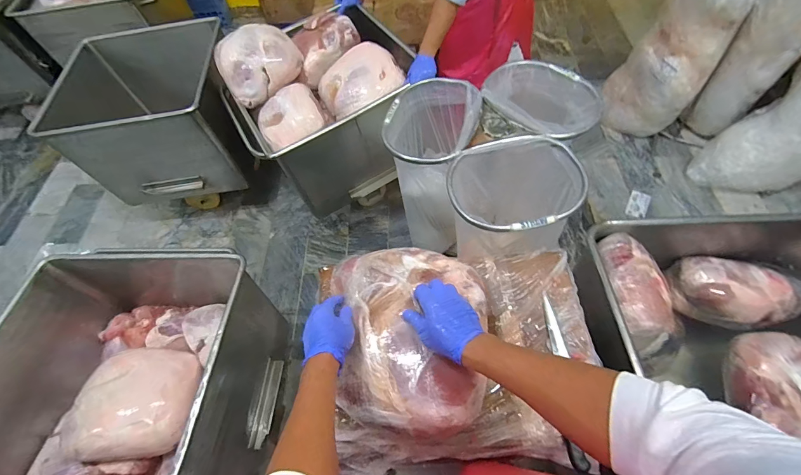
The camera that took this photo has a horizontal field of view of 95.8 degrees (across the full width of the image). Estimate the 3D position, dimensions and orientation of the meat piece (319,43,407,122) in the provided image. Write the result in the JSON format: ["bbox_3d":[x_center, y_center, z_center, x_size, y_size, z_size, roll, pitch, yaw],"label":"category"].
[{"bbox_3d":[-0.147,-0.583,1.331,0.293,0.168,0.178,-24,61,-10],"label":"meat piece"}]

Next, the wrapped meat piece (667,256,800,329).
[{"bbox_3d":[0.973,0.164,1.068,0.304,0.101,0.180,11,61,10],"label":"wrapped meat piece"}]

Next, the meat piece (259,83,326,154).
[{"bbox_3d":[-0.398,-0.435,1.296,0.227,0.124,0.189,-16,60,-6],"label":"meat piece"}]

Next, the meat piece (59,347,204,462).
[{"bbox_3d":[-0.775,0.468,1.045,0.297,0.113,0.300,-2,59,3],"label":"meat piece"}]

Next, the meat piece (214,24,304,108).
[{"bbox_3d":[-0.536,-0.666,1.374,0.284,0.165,0.231,-29,62,-13],"label":"meat piece"}]

